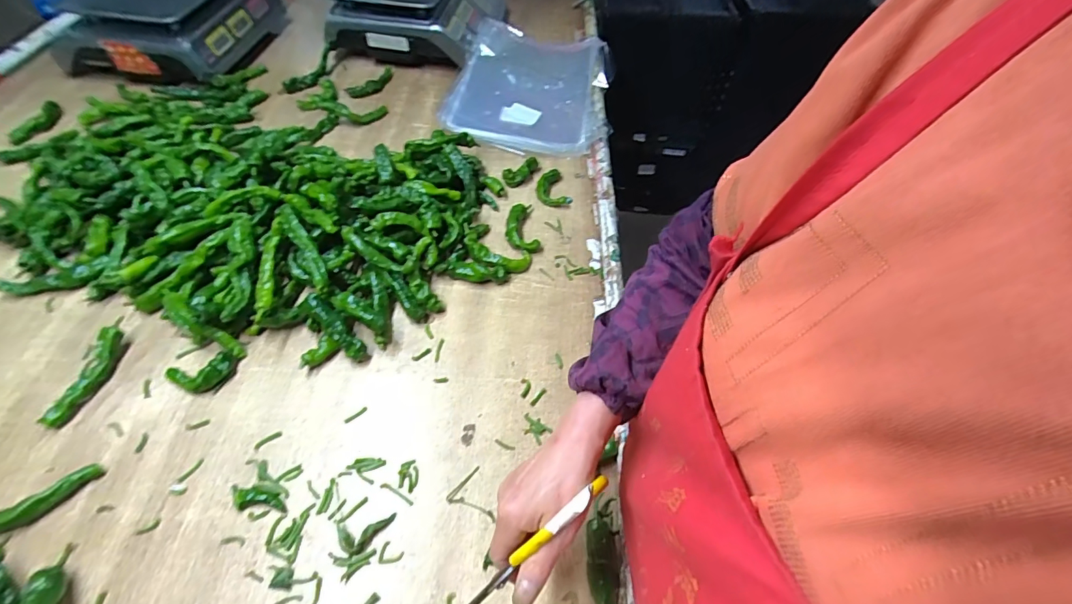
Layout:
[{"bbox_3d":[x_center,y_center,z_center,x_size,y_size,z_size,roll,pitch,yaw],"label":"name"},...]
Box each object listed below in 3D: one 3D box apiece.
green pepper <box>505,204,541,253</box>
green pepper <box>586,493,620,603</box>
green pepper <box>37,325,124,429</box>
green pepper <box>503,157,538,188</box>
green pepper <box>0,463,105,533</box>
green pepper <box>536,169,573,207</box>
[{"bbox_3d":[-0.024,-0.117,0.728,0.050,0.023,0.097,-7,54,-8],"label":"green pepper"},{"bbox_3d":[0.066,0.264,0.451,0.033,0.021,0.141,2,53,-1],"label":"green pepper"},{"bbox_3d":[-0.529,0.087,0.548,0.021,0.032,0.122,8,53,3],"label":"green pepper"},{"bbox_3d":[-0.024,-0.225,0.808,0.076,0.025,0.031,-34,62,-24],"label":"green pepper"},{"bbox_3d":[-0.517,0.205,0.466,0.128,0.021,0.031,-22,57,-18],"label":"green pepper"},{"bbox_3d":[0.025,-0.194,0.793,0.057,0.015,0.081,-13,55,-12],"label":"green pepper"}]

